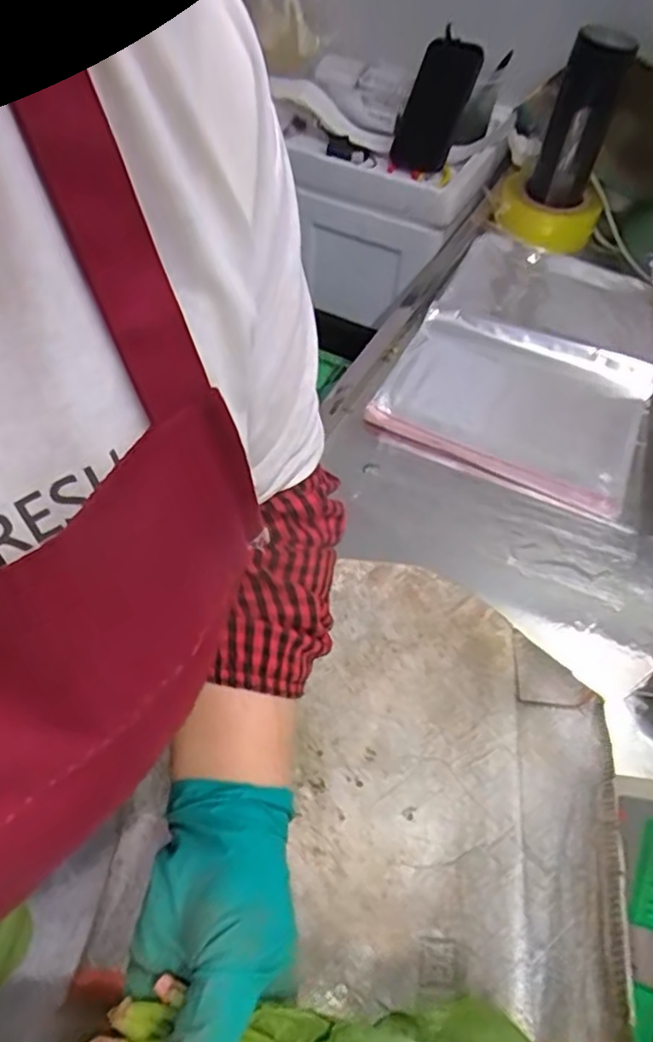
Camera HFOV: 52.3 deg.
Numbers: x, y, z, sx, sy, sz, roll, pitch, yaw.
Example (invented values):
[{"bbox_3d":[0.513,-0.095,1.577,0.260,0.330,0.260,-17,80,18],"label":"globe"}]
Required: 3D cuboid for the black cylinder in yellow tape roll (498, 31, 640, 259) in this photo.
[{"bbox_3d":[0.309,-0.456,0.813,0.121,0.265,0.128,12,57,-11],"label":"black cylinder in yellow tape roll"}]

